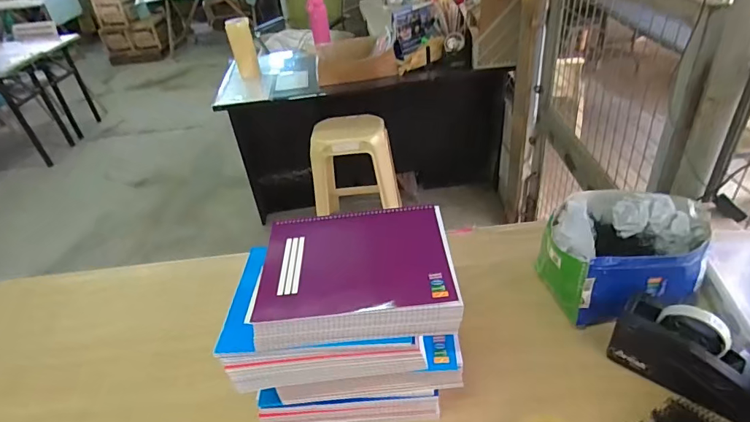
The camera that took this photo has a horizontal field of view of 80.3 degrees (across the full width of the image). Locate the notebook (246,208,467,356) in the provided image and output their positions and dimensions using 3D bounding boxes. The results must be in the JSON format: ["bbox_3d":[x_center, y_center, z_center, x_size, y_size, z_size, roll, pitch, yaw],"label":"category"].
[{"bbox_3d":[-0.024,0.077,0.606,0.251,0.045,0.215,-6,36,2],"label":"notebook"}]

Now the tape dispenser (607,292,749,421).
[{"bbox_3d":[0.434,0.189,0.596,0.194,0.088,0.078,25,47,37],"label":"tape dispenser"}]

